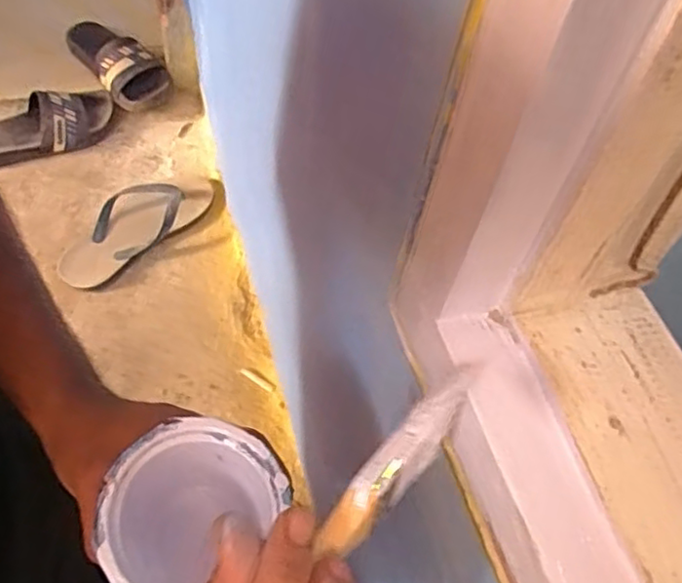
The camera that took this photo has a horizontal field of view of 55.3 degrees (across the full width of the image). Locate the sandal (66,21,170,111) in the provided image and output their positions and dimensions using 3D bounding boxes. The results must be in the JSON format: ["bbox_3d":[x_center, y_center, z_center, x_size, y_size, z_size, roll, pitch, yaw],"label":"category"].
[{"bbox_3d":[-0.380,-0.399,1.124,0.104,0.083,0.221,-30,64,-26],"label":"sandal"}]

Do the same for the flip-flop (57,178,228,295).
[{"bbox_3d":[-0.297,-0.105,0.971,0.271,0.039,0.119,-36,66,-29],"label":"flip-flop"}]

